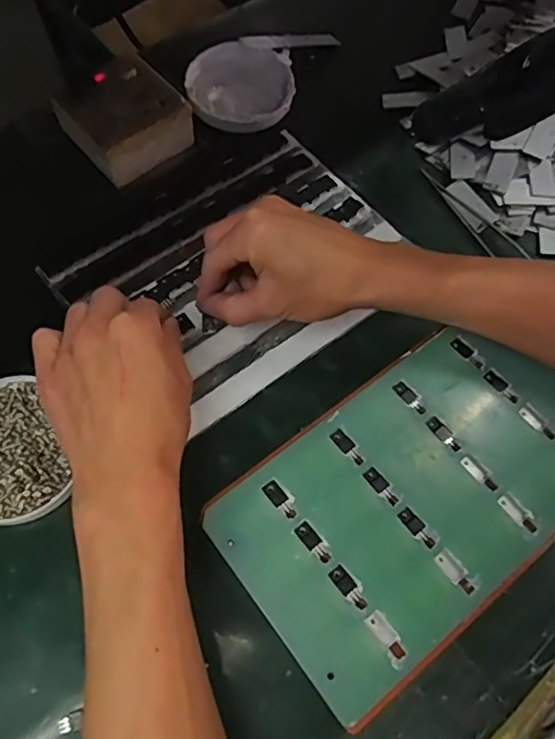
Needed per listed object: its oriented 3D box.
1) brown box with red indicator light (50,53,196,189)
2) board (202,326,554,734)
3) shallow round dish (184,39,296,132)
[{"bbox_3d":[-0.131,-0.218,0.481,0.093,0.035,0.090,-35,70,-16],"label":"brown box with red indicator light"},{"bbox_3d":[0.091,0.076,0.360,0.243,0.028,0.144,-35,70,-16],"label":"board"},{"bbox_3d":[-0.033,-0.261,0.512,0.096,0.009,0.104,0,65,-1],"label":"shallow round dish"}]

